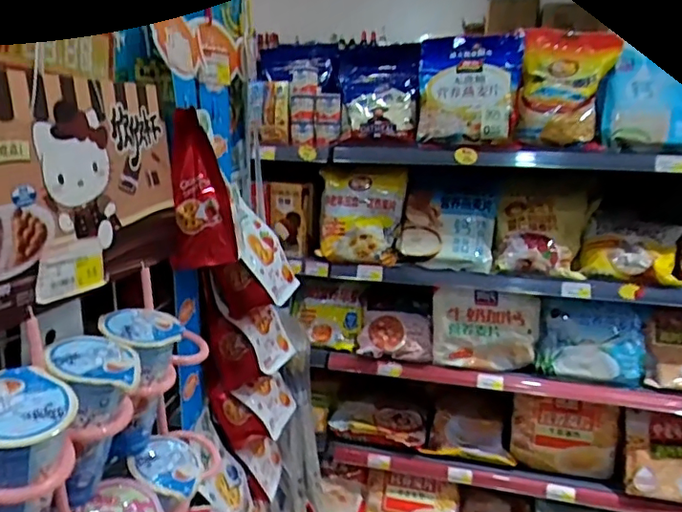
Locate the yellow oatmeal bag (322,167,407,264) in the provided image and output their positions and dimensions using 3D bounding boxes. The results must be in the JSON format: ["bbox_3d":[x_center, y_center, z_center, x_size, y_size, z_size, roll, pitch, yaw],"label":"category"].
[{"bbox_3d":[0.064,-0.125,1.732,0.251,0.275,0.092,4,14,9],"label":"yellow oatmeal bag"}]

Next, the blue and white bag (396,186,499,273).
[{"bbox_3d":[0.317,-0.081,1.704,0.276,0.220,0.100,7,15,19],"label":"blue and white bag"}]

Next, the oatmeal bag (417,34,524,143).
[{"bbox_3d":[0.368,-0.485,1.625,0.286,0.346,0.080,0,-16,18],"label":"oatmeal bag"}]

